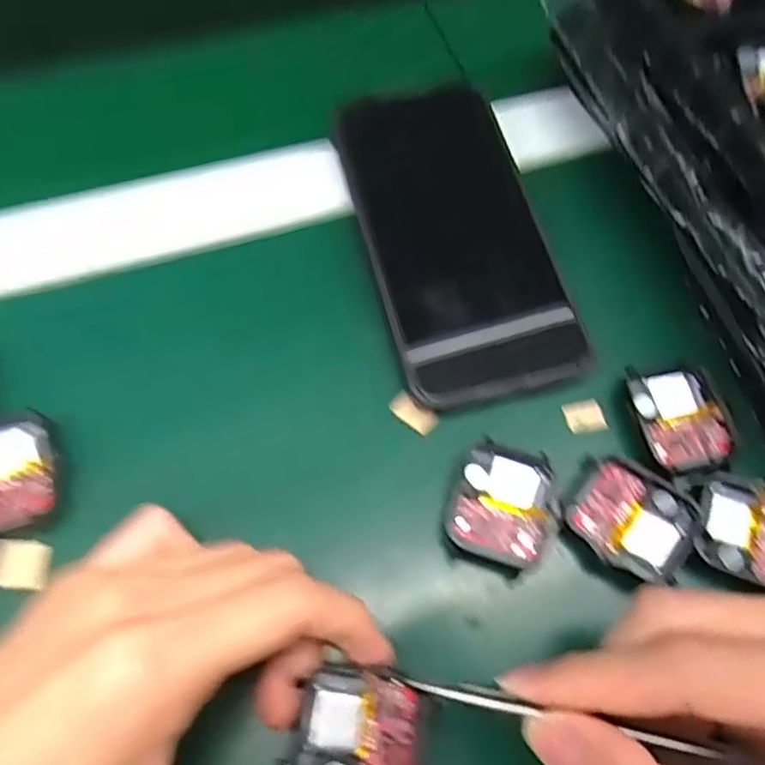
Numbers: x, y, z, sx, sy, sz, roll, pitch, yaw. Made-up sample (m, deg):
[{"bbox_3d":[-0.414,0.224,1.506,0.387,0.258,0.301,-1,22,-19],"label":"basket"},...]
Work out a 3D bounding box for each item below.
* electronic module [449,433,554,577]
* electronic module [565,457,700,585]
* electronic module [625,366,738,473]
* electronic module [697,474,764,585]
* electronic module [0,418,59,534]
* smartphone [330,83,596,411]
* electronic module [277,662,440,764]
[{"bbox_3d":[0.045,0.046,0.241,0.037,0.005,0.046,16,65,5],"label":"electronic module"},{"bbox_3d":[0.092,0.049,0.239,0.042,0.007,0.038,35,68,13],"label":"electronic module"},{"bbox_3d":[0.119,0.013,0.259,0.035,0.006,0.043,-11,65,-8],"label":"electronic module"},{"bbox_3d":[0.137,0.055,0.240,0.039,0.007,0.036,21,65,8],"label":"electronic module"},{"bbox_3d":[-0.140,0.032,0.237,0.036,0.005,0.041,-17,66,-12],"label":"electronic module"},{"bbox_3d":[0.031,-0.067,0.289,0.078,0.017,0.156,-13,65,-10],"label":"smartphone"},{"bbox_3d":[-0.005,0.113,0.210,0.044,0.008,0.034,21,62,-12],"label":"electronic module"}]

